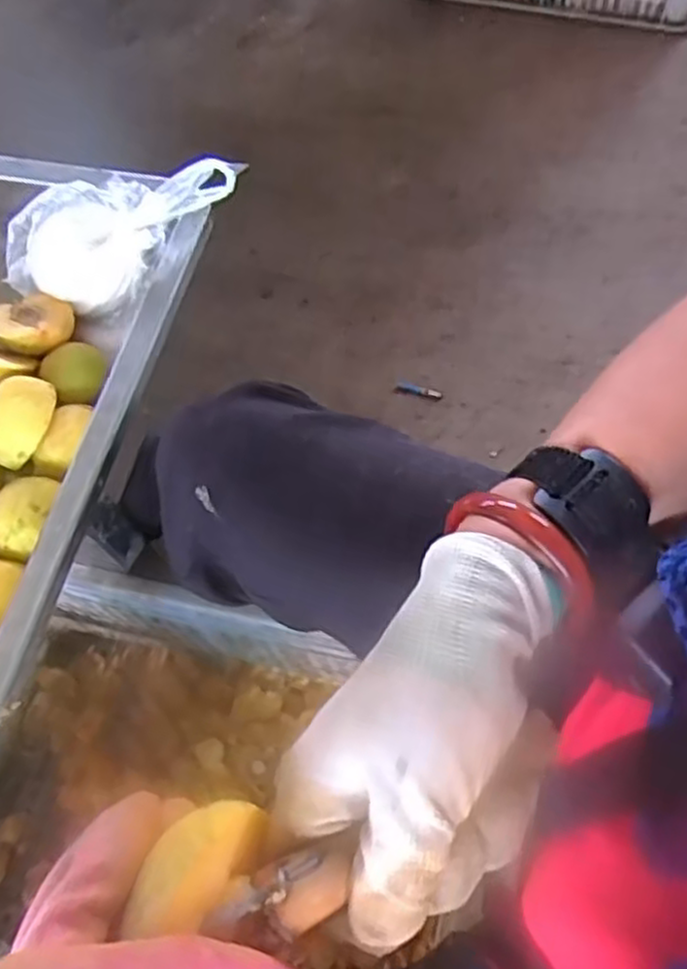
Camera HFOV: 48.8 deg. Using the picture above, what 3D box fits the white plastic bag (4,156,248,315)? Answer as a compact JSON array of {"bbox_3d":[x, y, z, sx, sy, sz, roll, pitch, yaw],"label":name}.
[{"bbox_3d":[-0.168,-0.195,0.573,0.199,0.070,0.086,-18,58,15],"label":"white plastic bag"}]

